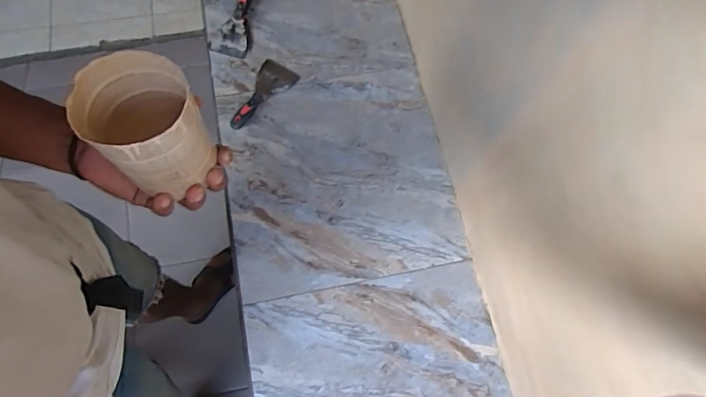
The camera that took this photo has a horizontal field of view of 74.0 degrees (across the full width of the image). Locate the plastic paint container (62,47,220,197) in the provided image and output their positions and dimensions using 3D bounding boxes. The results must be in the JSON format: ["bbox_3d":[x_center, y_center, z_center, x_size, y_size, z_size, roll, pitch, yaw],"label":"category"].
[{"bbox_3d":[-0.169,-0.060,0.402,0.076,0.108,0.083,0,70,-1],"label":"plastic paint container"}]

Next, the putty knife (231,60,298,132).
[{"bbox_3d":[-0.221,-0.247,1.106,0.090,0.034,0.196,32,73,8],"label":"putty knife"}]

